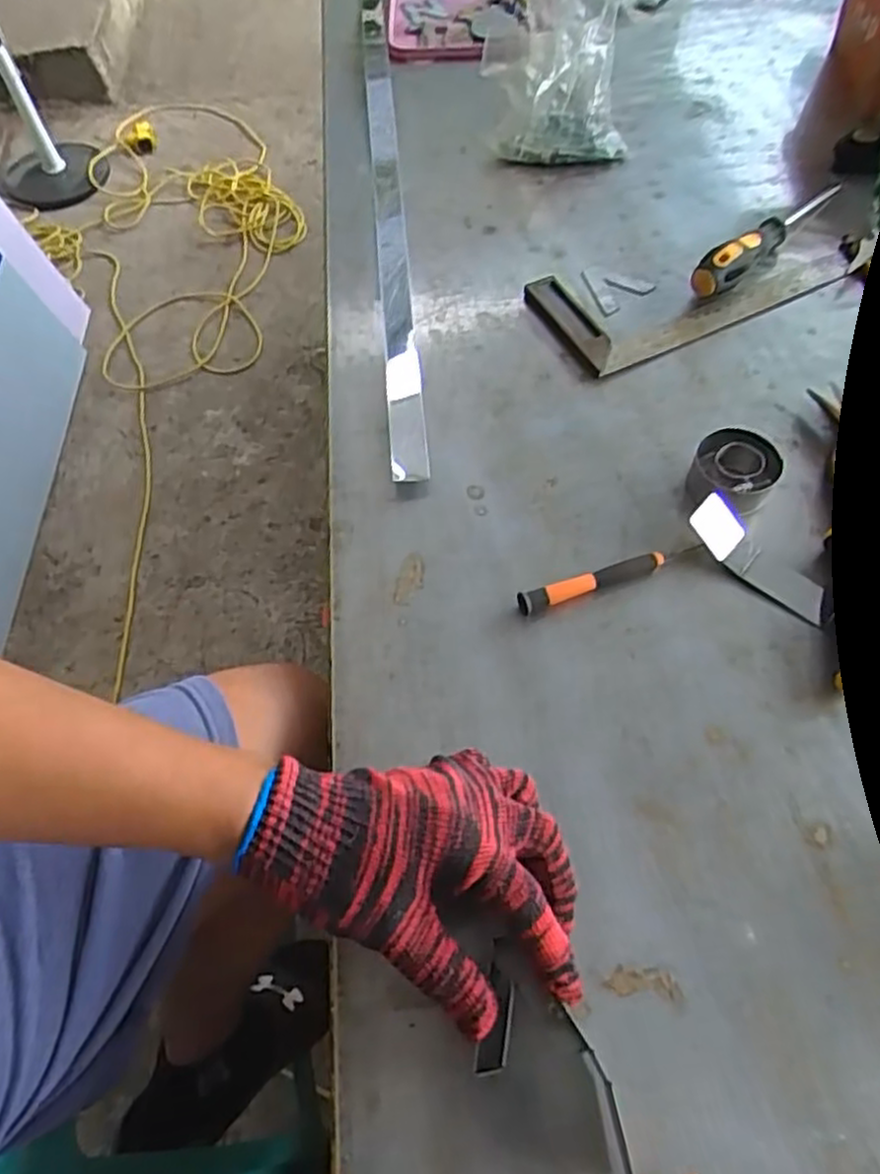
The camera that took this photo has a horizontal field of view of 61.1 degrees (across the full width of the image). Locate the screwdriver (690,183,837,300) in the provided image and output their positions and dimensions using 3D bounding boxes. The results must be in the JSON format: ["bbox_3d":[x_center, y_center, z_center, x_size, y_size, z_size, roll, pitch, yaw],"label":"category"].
[{"bbox_3d":[0.280,-0.301,0.625,0.025,0.037,0.212,38,68,22],"label":"screwdriver"}]

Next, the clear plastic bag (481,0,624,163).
[{"bbox_3d":[0.115,-0.543,0.744,0.129,0.095,0.259,3,60,5],"label":"clear plastic bag"}]

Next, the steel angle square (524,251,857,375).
[{"bbox_3d":[0.205,-0.251,0.613,0.246,0.011,0.111,-24,61,-11],"label":"steel angle square"}]

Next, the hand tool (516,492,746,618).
[{"bbox_3d":[0.122,-0.015,0.462,0.151,0.029,0.029,-22,61,-10],"label":"hand tool"}]

